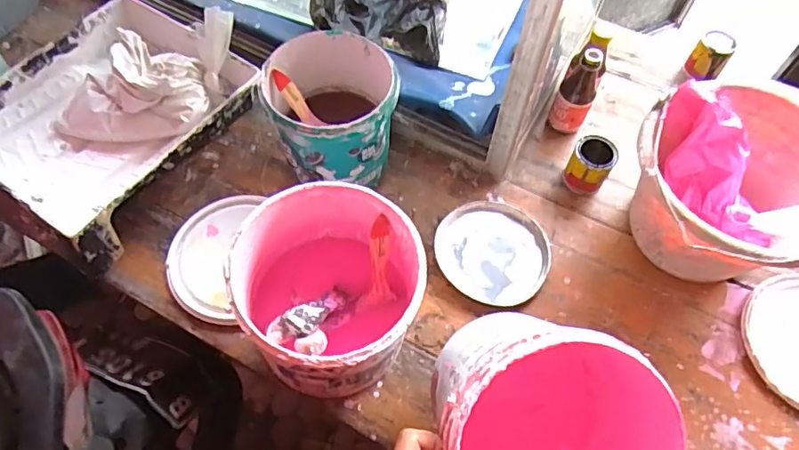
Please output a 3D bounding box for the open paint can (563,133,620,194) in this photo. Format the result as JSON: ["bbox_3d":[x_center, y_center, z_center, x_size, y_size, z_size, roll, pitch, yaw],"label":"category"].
[{"bbox_3d":[0.266,-0.083,0.761,0.056,0.061,0.064,32,65,15],"label":"open paint can"}]

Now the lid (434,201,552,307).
[{"bbox_3d":[0.124,0.033,0.724,0.146,0.016,0.149,0,61,-1],"label":"lid"}]

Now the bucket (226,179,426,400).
[{"bbox_3d":[-0.069,0.079,0.582,0.174,0.190,0.179,0,61,-1],"label":"bucket"}]

